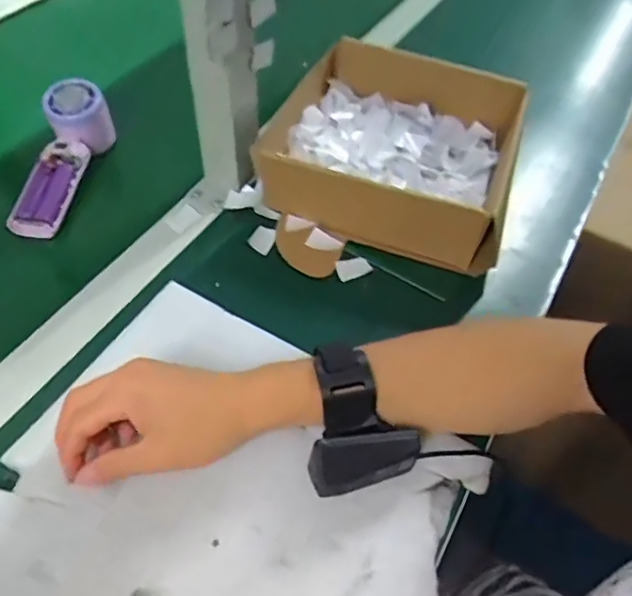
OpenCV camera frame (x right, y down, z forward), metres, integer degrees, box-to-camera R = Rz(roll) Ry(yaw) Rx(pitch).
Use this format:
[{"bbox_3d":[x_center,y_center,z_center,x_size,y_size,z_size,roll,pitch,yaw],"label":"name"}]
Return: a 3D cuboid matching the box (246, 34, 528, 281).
[{"bbox_3d":[0.078,-0.147,0.546,0.224,0.099,0.221,13,54,9],"label":"box"}]

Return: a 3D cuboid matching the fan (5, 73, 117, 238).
[{"bbox_3d":[-0.243,-0.129,0.535,0.050,0.050,0.164,9,67,2],"label":"fan"}]

